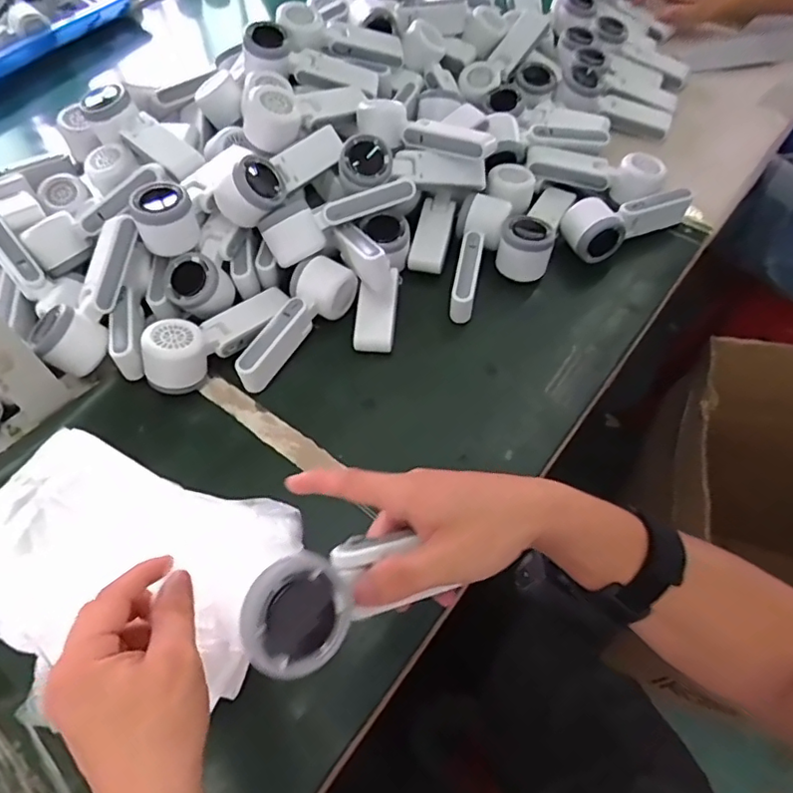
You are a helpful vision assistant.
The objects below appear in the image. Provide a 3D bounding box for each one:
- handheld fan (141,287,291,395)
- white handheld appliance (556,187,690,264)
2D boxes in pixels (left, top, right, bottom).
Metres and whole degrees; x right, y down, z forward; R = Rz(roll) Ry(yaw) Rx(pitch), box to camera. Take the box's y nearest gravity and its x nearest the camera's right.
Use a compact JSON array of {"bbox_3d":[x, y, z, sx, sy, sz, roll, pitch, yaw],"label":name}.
[{"bbox_3d":[-0.181,-0.068,0.586,0.051,0.061,0.168,40,65,21],"label":"handheld fan"},{"bbox_3d":[0.272,-0.210,0.685,0.151,0.063,0.061,-24,62,-16],"label":"white handheld appliance"}]

